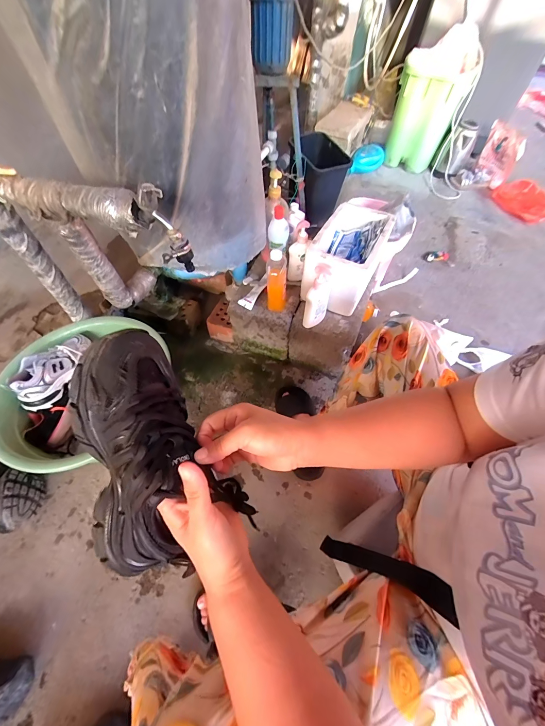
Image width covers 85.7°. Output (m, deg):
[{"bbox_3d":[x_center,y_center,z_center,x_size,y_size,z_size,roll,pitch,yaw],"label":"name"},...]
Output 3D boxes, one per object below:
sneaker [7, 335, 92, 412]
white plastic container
[{"bbox_3d":[-0.604,0.014,0.815,0.095,0.093,0.230,22,58,11],"label":"sneaker"},{"bbox_3d":[0.209,-0.299,0.859,0.173,0.181,0.319,24,58,12],"label":"white plastic container"}]

